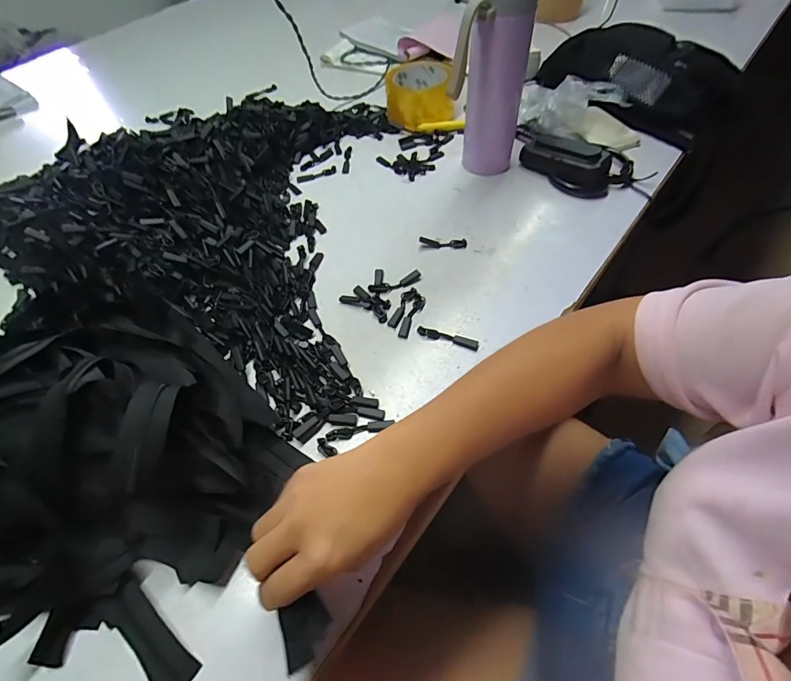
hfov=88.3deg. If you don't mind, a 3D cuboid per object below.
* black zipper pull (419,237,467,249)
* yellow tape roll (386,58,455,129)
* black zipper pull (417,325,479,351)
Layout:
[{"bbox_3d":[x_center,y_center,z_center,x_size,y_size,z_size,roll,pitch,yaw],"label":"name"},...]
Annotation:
[{"bbox_3d":[0.055,-0.113,0.468,0.054,0.008,0.013,1,56,4],"label":"black zipper pull"},{"bbox_3d":[0.037,-0.379,0.621,0.098,0.064,0.114,-4,56,1],"label":"yellow tape roll"},{"bbox_3d":[0.051,-0.003,0.395,0.060,0.004,0.011,14,58,13],"label":"black zipper pull"}]

